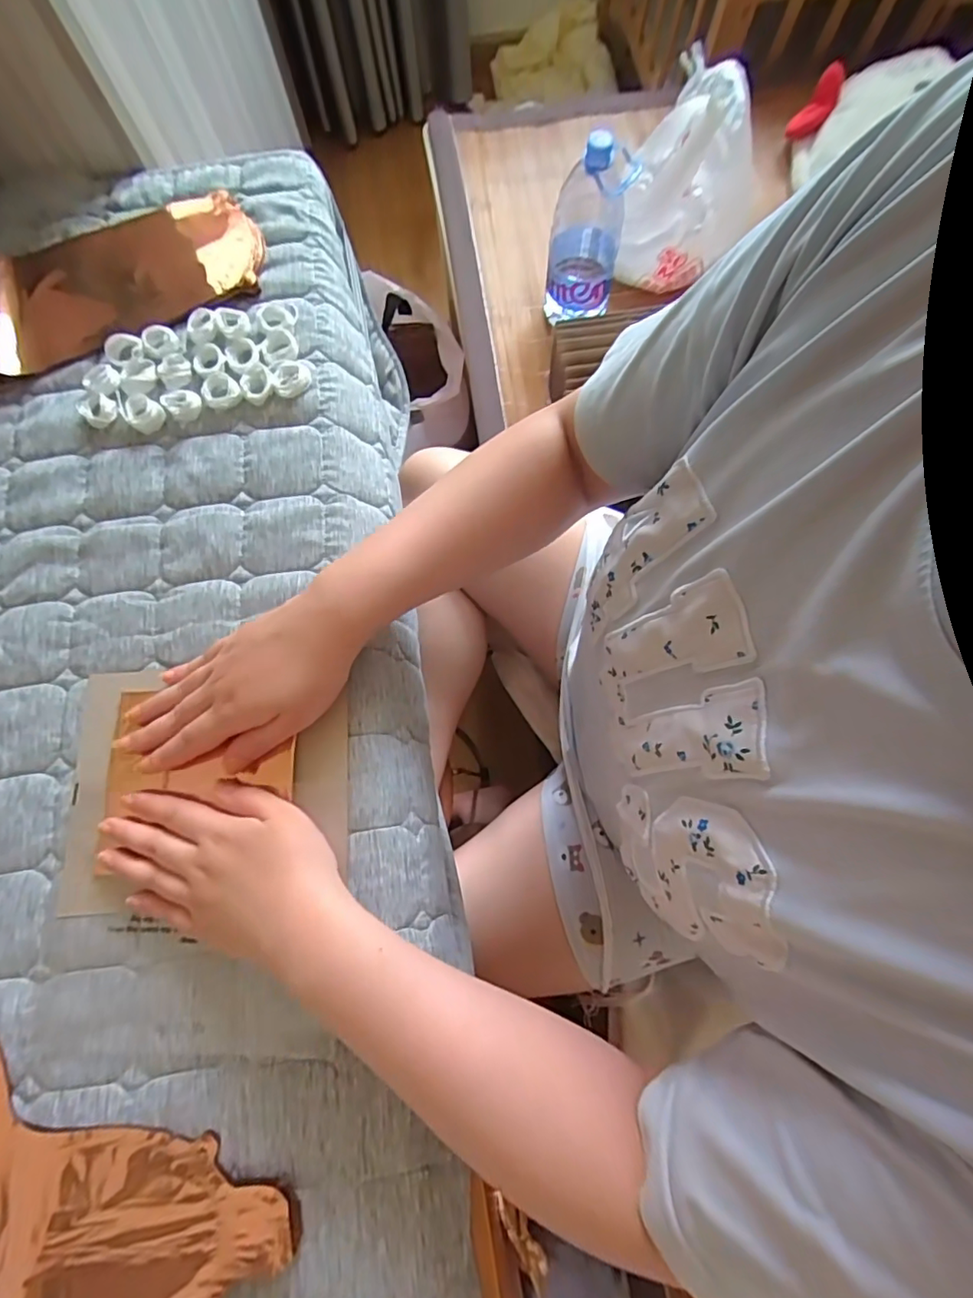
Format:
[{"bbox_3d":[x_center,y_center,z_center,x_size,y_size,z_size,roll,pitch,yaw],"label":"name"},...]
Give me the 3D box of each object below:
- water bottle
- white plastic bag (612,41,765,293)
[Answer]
[{"bbox_3d":[0.144,-0.599,0.812,0.098,0.252,0.108,5,75,3],"label":"water bottle"},{"bbox_3d":[0.336,-0.732,0.862,0.195,0.193,0.270,19,76,6],"label":"white plastic bag"}]

